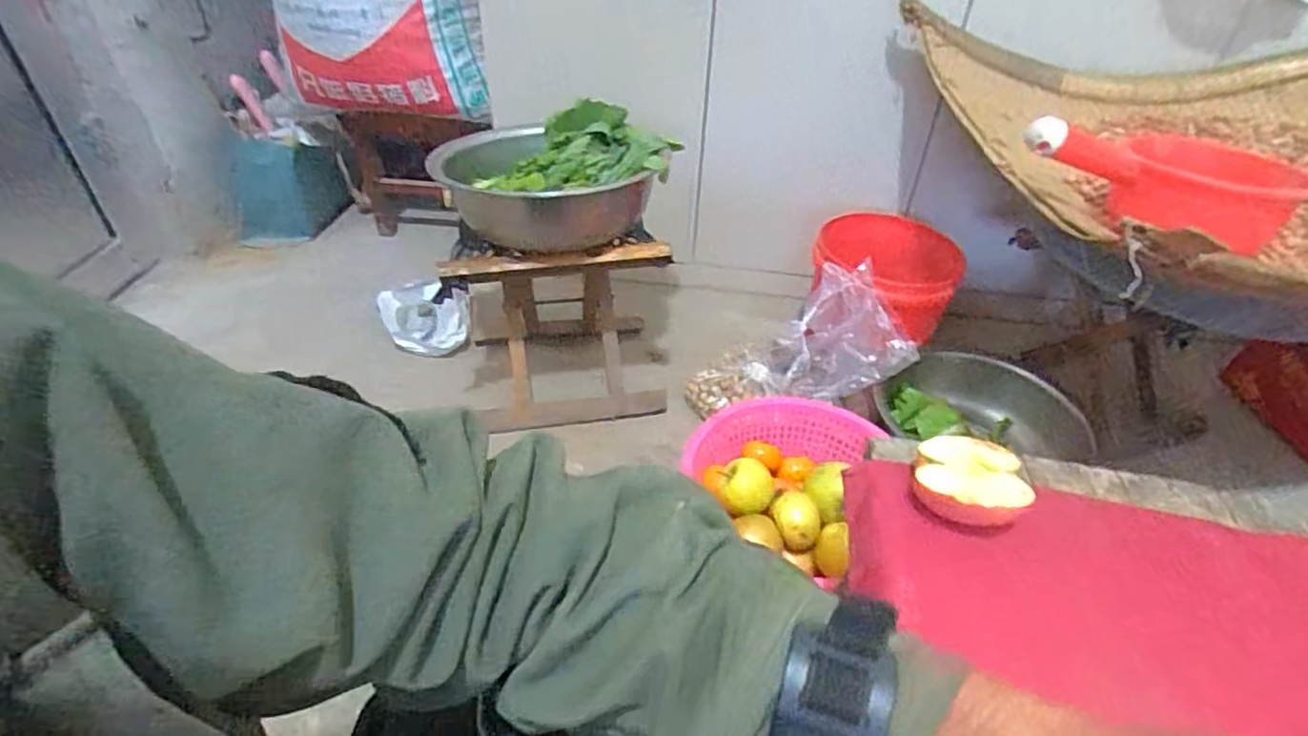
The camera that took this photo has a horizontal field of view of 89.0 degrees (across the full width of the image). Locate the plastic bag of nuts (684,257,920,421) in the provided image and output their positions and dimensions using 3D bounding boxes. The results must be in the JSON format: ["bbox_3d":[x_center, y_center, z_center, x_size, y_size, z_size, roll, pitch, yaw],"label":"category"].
[{"bbox_3d":[0.217,-0.025,1.079,0.351,0.149,0.141,-24,34,23],"label":"plastic bag of nuts"}]

